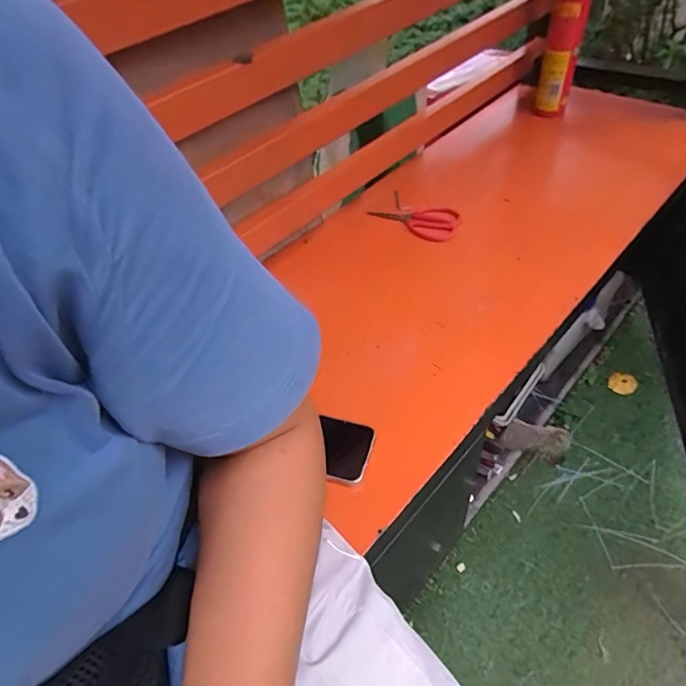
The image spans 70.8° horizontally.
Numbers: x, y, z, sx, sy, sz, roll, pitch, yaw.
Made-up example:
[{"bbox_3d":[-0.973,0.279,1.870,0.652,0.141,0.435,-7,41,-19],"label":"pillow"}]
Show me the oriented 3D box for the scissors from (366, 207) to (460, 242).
[{"bbox_3d":[0.131,-0.223,0.850,0.166,0.008,0.075,34,75,33],"label":"scissors"}]

